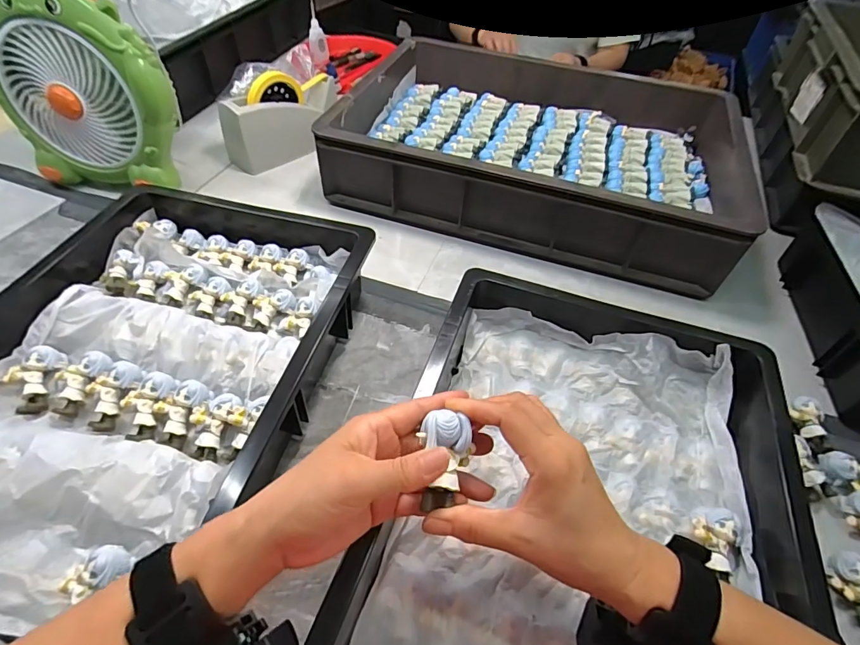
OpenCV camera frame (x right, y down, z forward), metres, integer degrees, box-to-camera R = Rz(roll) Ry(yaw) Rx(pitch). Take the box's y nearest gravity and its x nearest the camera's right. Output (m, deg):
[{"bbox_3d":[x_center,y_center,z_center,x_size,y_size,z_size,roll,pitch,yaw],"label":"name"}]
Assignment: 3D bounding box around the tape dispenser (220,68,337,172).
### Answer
[{"bbox_3d":[-0.236,-0.332,0.732,0.055,0.115,0.194,38,57,25],"label":"tape dispenser"}]

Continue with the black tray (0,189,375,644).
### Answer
[{"bbox_3d":[-0.252,0.028,0.418,0.313,0.062,0.452,13,50,7],"label":"black tray"}]

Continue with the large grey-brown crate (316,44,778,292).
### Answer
[{"bbox_3d":[0.162,-0.269,0.699,0.541,0.122,0.367,16,50,9],"label":"large grey-brown crate"}]

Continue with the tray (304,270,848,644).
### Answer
[{"bbox_3d":[0.110,0.150,0.331,0.306,0.075,0.432,17,51,10],"label":"tray"}]

